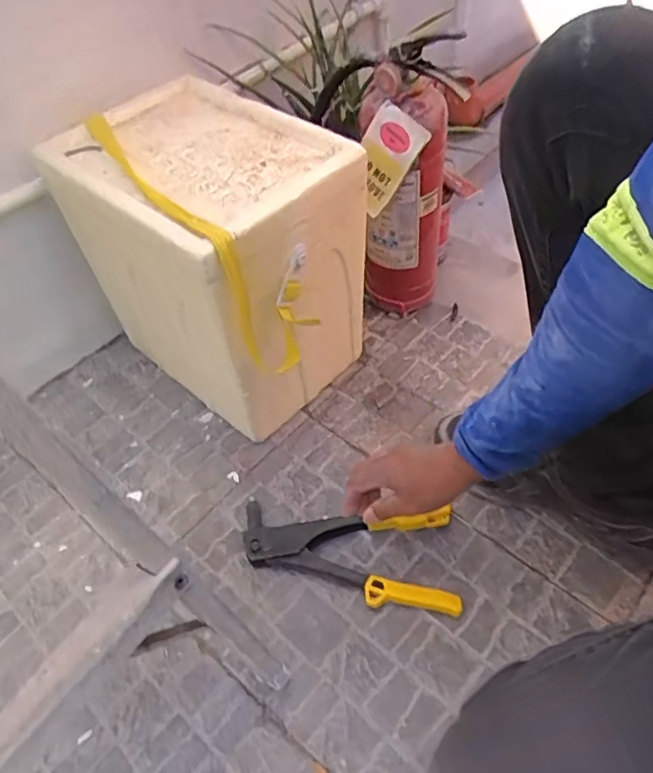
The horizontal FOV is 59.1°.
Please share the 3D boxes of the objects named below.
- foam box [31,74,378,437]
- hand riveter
[{"bbox_3d":[-0.128,-0.143,0.747,0.324,0.343,0.230,32,60,27],"label":"foam box"},{"bbox_3d":[0.028,0.184,0.683,0.260,0.033,0.124,13,53,8],"label":"hand riveter"}]

